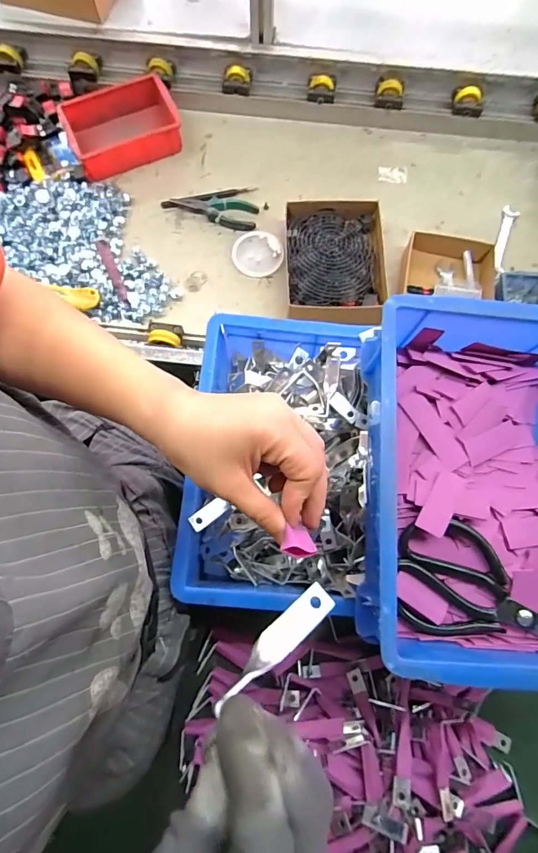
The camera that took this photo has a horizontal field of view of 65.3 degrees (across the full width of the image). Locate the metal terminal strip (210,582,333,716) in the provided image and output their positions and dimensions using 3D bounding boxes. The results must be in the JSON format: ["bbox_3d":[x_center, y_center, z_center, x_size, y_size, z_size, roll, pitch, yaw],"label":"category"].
[{"bbox_3d":[0.004,0.107,0.207,0.077,0.006,0.016,-29,75,-38],"label":"metal terminal strip"}]

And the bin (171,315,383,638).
[{"bbox_3d":[0.015,0.031,0.441,0.191,0.094,0.298,4,74,1],"label":"bin"}]

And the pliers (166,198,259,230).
[{"bbox_3d":[-0.101,-0.395,0.768,0.159,0.012,0.058,12,74,3],"label":"pliers"}]

